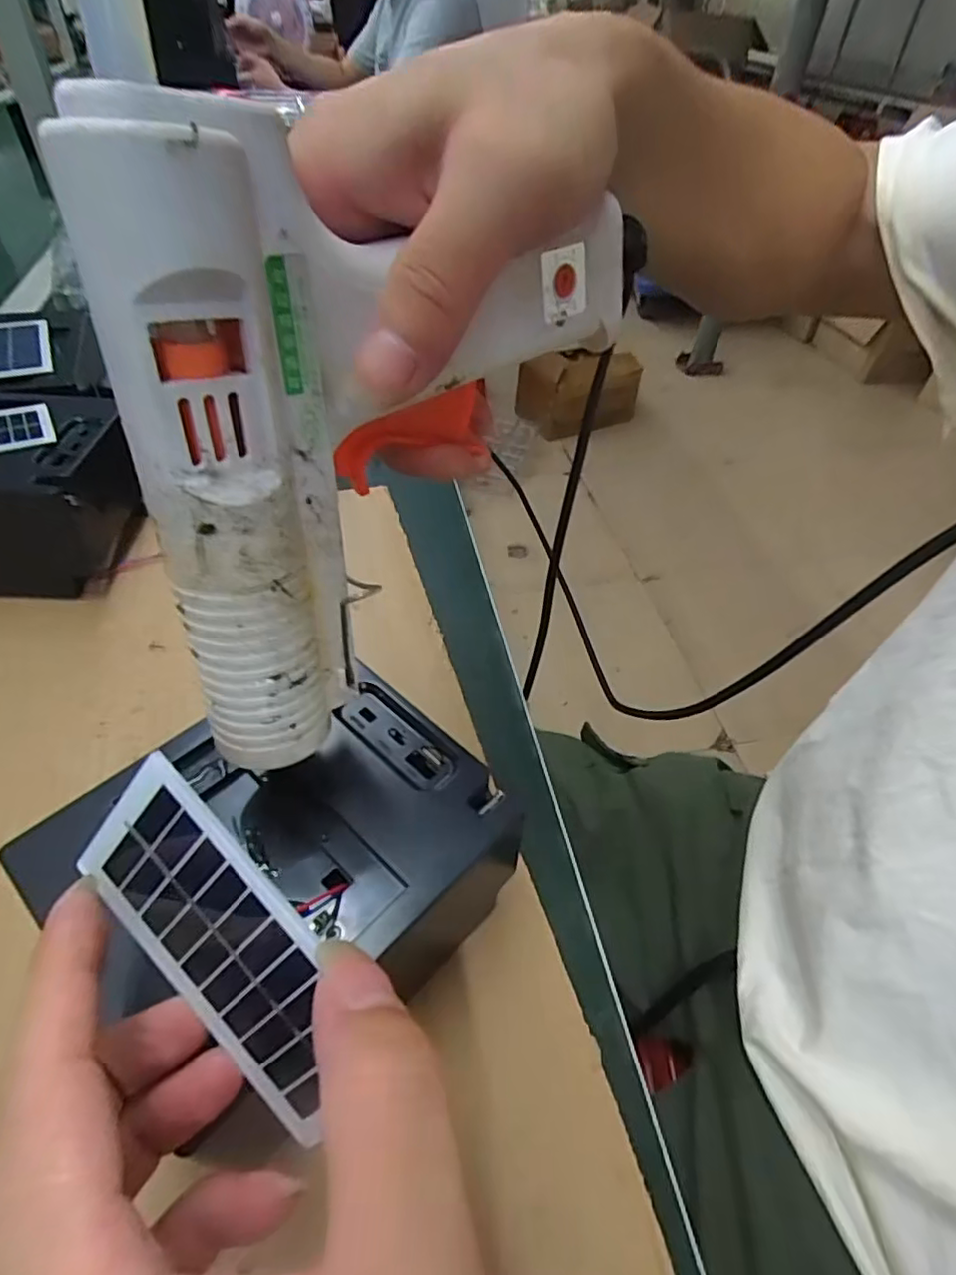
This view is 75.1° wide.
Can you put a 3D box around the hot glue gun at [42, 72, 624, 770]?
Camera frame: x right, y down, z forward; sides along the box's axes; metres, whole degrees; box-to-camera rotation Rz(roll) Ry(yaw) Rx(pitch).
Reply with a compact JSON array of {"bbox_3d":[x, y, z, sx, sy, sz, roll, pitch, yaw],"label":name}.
[{"bbox_3d":[-0.025,-0.066,0.194,0.045,0.157,0.172,33,53,23],"label":"hot glue gun"}]

